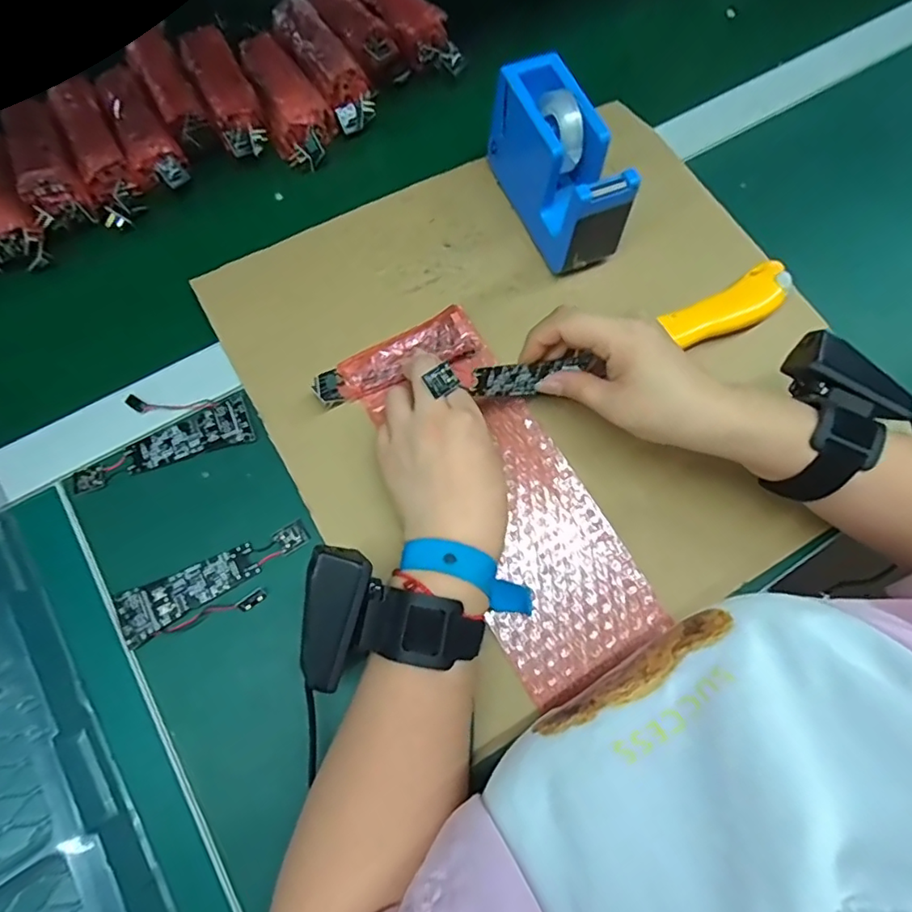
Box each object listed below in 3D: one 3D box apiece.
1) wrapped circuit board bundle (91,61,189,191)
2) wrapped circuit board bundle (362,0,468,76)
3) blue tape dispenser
[{"bbox_3d":[-0.254,-0.265,0.441,0.038,0.024,0.115,-30,81,-11],"label":"wrapped circuit board bundle"},{"bbox_3d":[-0.044,-0.386,0.486,0.038,0.029,0.138,-35,76,-13],"label":"wrapped circuit board bundle"},{"bbox_3d":[0.073,-0.205,0.401,0.049,0.084,0.134,-23,73,-9],"label":"blue tape dispenser"}]

